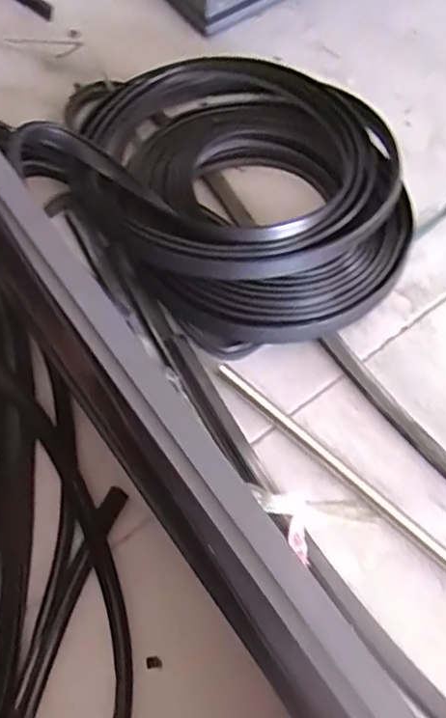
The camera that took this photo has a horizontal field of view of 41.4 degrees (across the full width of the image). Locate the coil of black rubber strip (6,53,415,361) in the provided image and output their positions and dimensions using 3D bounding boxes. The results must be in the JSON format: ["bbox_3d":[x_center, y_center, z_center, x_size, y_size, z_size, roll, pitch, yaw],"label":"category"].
[{"bbox_3d":[0.027,-0.291,0.891,0.474,0.094,0.563,-39,75,-16],"label":"coil of black rubber strip"}]

